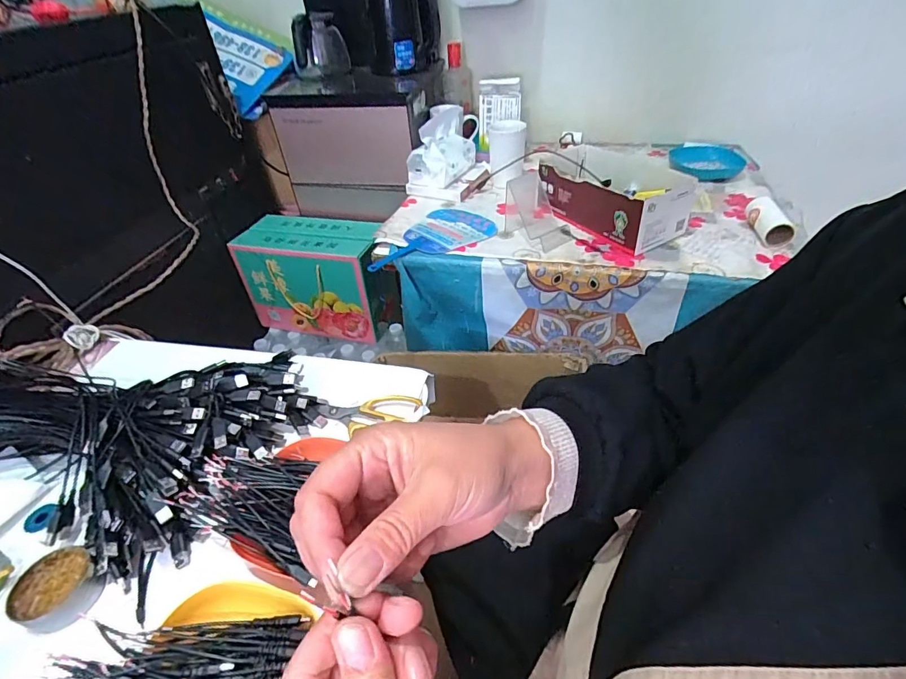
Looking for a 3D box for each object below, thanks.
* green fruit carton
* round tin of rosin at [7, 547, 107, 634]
[{"bbox_3d":[-0.328,-0.152,1.099,0.324,0.237,0.148,7,42,13],"label":"green fruit carton"},{"bbox_3d":[-0.354,0.224,0.405,0.060,0.028,0.062,-3,41,2],"label":"round tin of rosin"}]

